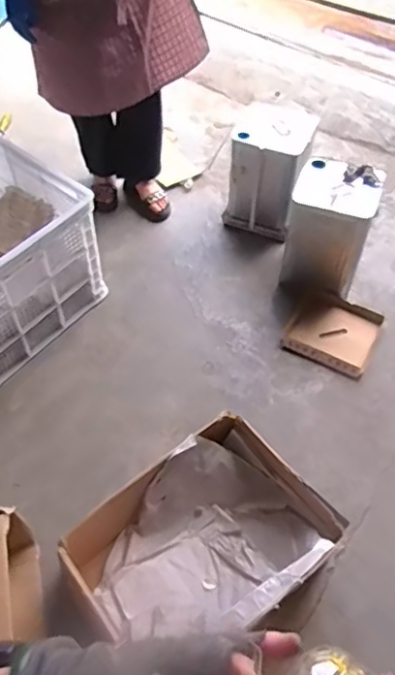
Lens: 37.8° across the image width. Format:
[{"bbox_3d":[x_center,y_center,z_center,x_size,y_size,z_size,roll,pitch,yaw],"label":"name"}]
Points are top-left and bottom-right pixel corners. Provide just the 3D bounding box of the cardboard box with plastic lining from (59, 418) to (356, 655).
[{"bbox_3d":[0.009,0.477,1.304,0.516,0.178,0.387,-32,60,-22],"label":"cardboard box with plastic lining"}]

